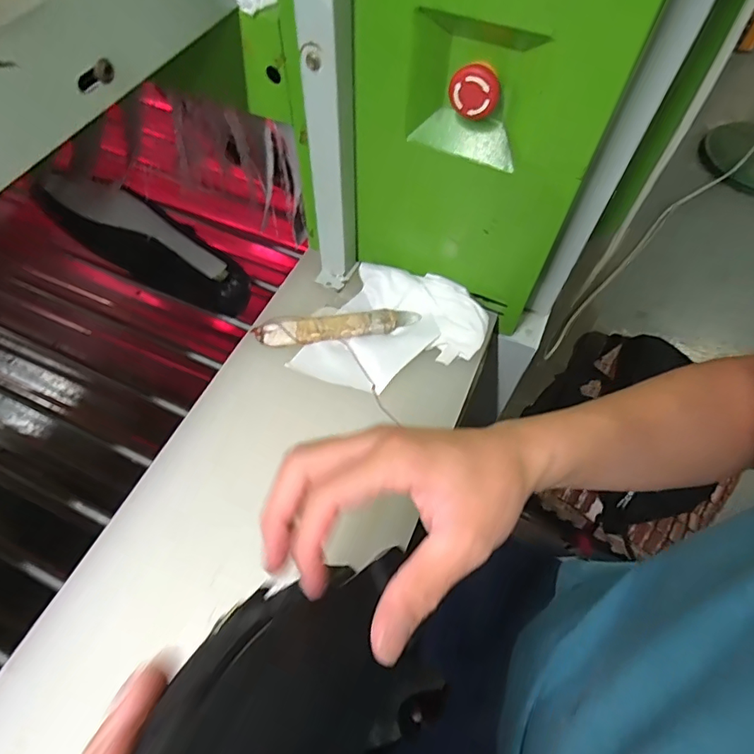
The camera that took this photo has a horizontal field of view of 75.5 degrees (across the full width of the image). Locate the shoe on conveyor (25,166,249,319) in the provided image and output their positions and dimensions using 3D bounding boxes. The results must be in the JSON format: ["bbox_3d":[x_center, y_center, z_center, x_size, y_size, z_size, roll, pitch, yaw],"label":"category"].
[{"bbox_3d":[-0.278,-0.159,0.602,0.269,0.064,0.080,30,61,-5],"label":"shoe on conveyor"}]

